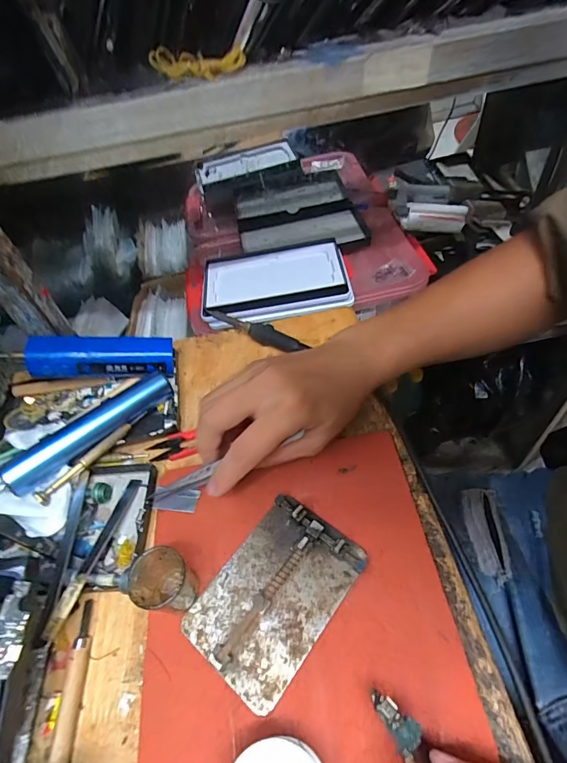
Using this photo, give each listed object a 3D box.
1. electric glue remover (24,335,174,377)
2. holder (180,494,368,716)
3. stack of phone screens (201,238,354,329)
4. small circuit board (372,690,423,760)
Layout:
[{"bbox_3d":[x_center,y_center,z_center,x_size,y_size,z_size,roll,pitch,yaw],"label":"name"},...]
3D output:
[{"bbox_3d":[-0.175,-0.024,0.398,0.129,0.028,0.032,-1,49,-15],"label":"electric glue remover"},{"bbox_3d":[-0.006,0.142,0.281,0.079,0.021,0.117,30,61,28],"label":"holder"},{"bbox_3d":[-0.014,-0.128,0.525,0.179,0.032,0.116,-13,55,1],"label":"stack of phone screens"},{"bbox_3d":[0.060,0.181,0.219,0.015,0.007,0.030,-34,61,-23],"label":"small circuit board"}]

